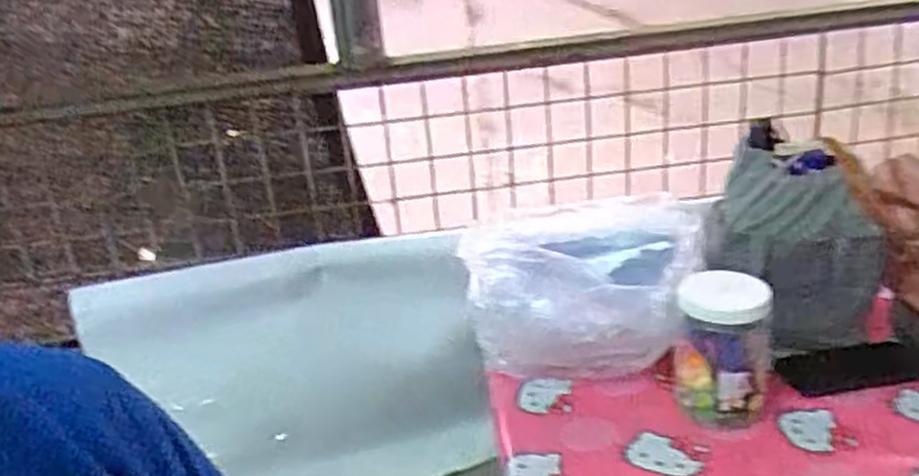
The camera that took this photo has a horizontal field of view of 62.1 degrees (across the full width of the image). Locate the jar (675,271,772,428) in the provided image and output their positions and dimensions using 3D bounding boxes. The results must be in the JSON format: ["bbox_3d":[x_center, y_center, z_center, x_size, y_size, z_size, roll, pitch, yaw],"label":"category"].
[{"bbox_3d":[0.302,0.132,0.884,0.103,0.156,0.093,1,24,17],"label":"jar"}]

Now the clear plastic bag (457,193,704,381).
[{"bbox_3d":[0.165,0.079,0.996,0.284,0.201,0.188,-1,23,13],"label":"clear plastic bag"}]

